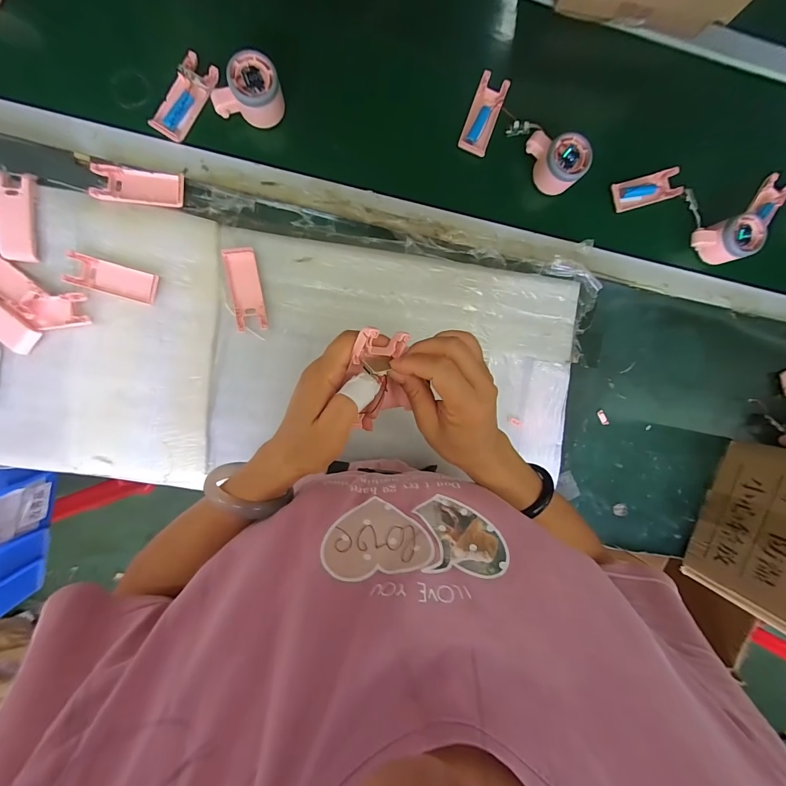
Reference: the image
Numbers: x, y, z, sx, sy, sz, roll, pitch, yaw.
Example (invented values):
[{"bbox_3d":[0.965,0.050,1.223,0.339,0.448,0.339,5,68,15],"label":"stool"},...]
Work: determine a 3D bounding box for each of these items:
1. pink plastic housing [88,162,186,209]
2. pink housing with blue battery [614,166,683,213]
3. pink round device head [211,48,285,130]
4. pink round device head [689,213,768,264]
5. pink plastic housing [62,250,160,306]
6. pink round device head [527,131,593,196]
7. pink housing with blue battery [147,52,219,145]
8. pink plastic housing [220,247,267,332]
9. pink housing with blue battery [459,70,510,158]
[{"bbox_3d":[-0.317,-0.259,0.453,0.102,0.012,0.044,3,95,-7],"label":"pink plastic housing"},{"bbox_3d":[0.370,-0.296,0.529,0.097,0.020,0.041,-18,97,-4],"label":"pink housing with blue battery"},{"bbox_3d":[-0.180,-0.370,0.447,0.083,0.049,0.059,-4,96,-6],"label":"pink round device head"},{"bbox_3d":[0.477,-0.217,0.520,0.082,0.046,0.057,-13,97,-5],"label":"pink round device head"},{"bbox_3d":[-0.348,-0.141,0.448,0.100,0.014,0.040,15,94,-8],"label":"pink plastic housing"},{"bbox_3d":[0.218,-0.314,0.491,0.076,0.054,0.053,16,94,-8],"label":"pink round device head"},{"bbox_3d":[-0.262,-0.371,0.455,0.038,0.014,0.106,31,92,-8],"label":"pink housing with blue battery"},{"bbox_3d":[-0.194,-0.136,0.477,0.039,0.006,0.104,-9,96,-5],"label":"pink plastic housing"},{"bbox_3d":[0.126,-0.382,0.494,0.040,0.013,0.102,19,93,-8],"label":"pink housing with blue battery"}]

